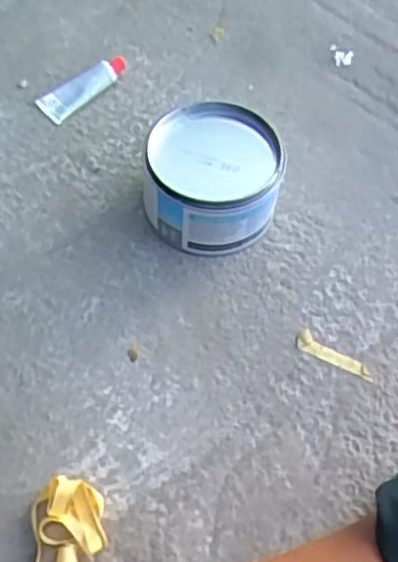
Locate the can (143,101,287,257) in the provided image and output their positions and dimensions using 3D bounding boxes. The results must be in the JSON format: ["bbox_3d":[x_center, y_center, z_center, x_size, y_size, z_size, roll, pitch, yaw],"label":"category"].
[{"bbox_3d":[0.016,-0.118,0.766,0.146,0.091,0.142,2,57,-3],"label":"can"}]

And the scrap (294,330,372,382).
[{"bbox_3d":[0.142,0.079,0.716,0.086,0.006,0.020,29,60,14],"label":"scrap"}]

